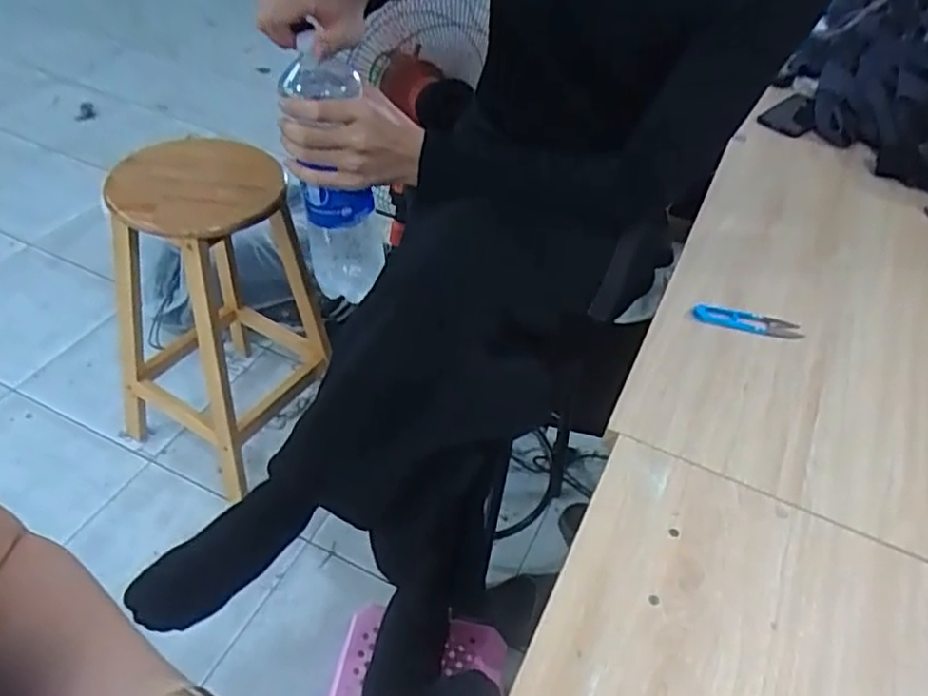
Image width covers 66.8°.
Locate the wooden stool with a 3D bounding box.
[{"bbox_3d":[-0.487,-0.083,1.369,0.342,0.625,0.326,24,46,16],"label":"wooden stool"}]

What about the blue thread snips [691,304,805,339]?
[{"bbox_3d":[0.320,-0.030,0.794,0.119,0.012,0.027,11,44,5],"label":"blue thread snips"}]

